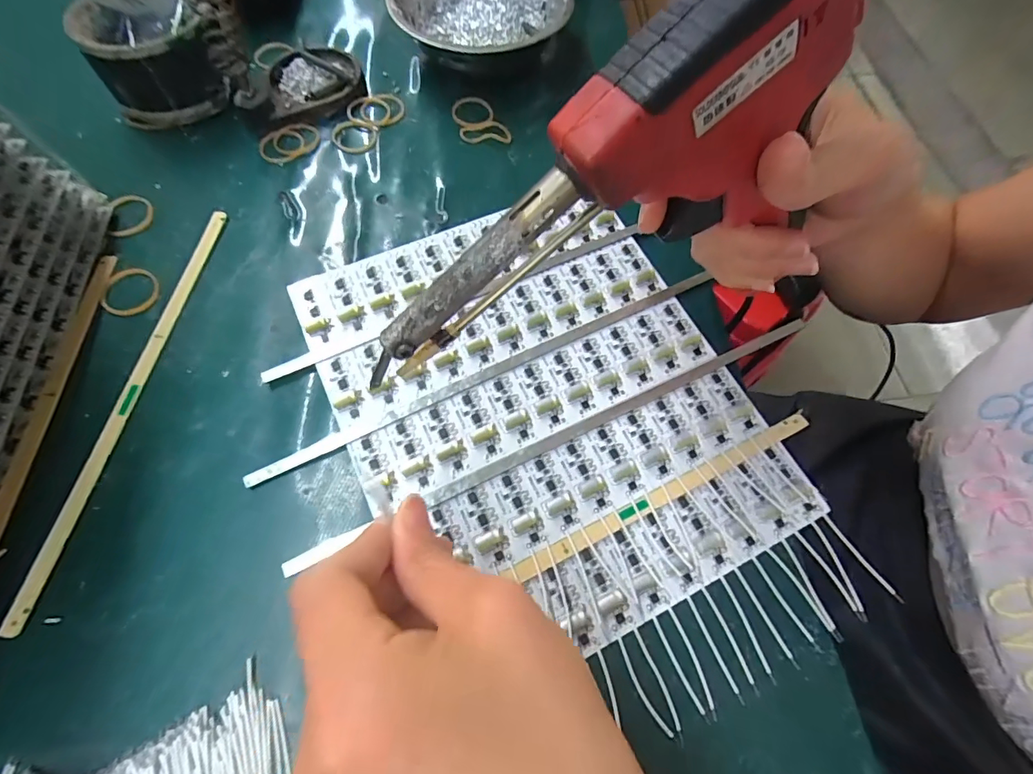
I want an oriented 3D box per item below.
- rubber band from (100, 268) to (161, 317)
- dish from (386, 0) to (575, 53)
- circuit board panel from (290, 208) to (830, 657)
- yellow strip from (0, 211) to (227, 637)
[{"bbox_3d":[-0.217,-0.054,0.257,0.029,0.004,0.031,-9,68,-6],"label":"rubber band"},{"bbox_3d":[-0.027,-0.280,0.342,0.124,0.037,0.104,-7,68,-5],"label":"dish"},{"bbox_3d":[0.014,0.001,0.240,0.194,0.008,0.229,-25,70,-12],"label":"circuit board panel"},{"bbox_3d":[-0.198,-0.002,0.235,0.012,0.004,0.225,8,67,1],"label":"yellow strip"}]

